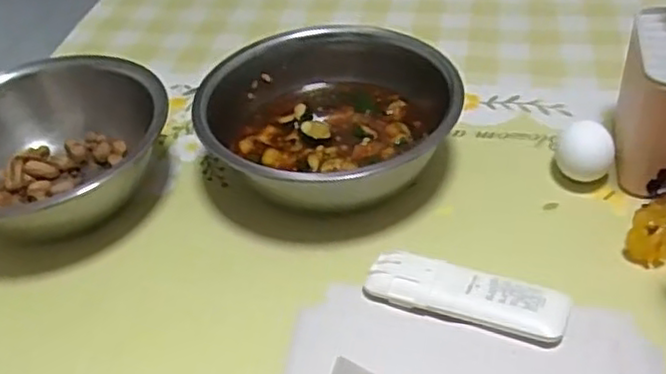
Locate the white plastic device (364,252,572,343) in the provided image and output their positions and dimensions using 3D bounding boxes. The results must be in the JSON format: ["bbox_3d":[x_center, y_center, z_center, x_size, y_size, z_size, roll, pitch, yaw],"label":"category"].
[{"bbox_3d":[0.082,0.068,0.432,0.122,0.013,0.039,15,46,22],"label":"white plastic device"}]

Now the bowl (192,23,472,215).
[{"bbox_3d":[-0.005,-0.051,0.544,0.192,0.075,0.174,15,46,22],"label":"bowl"}]

